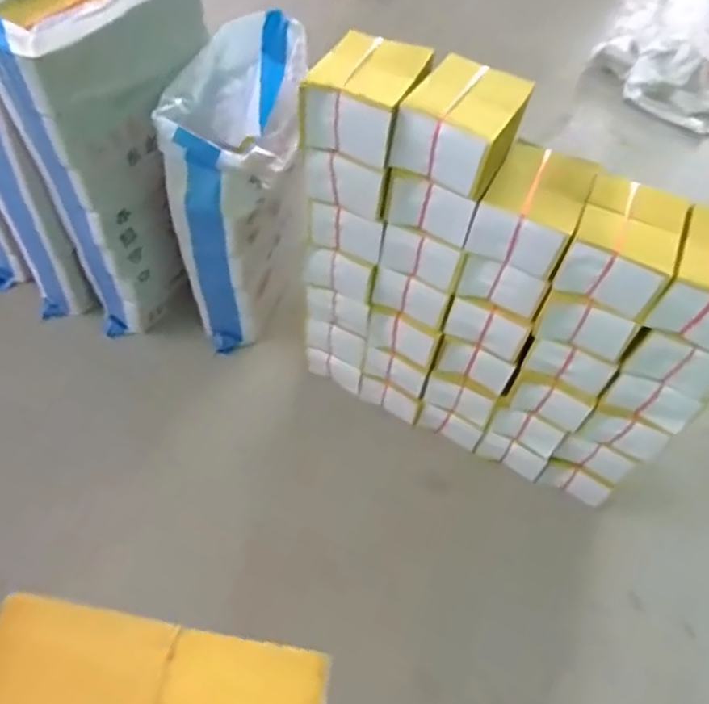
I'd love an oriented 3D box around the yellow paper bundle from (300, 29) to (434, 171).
[{"bbox_3d":[0.022,-0.444,1.072,0.168,0.123,0.190,21,55,8],"label":"yellow paper bundle"}]

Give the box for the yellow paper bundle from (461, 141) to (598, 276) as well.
[{"bbox_3d":[0.322,-0.265,1.113,0.160,0.122,0.213,25,56,11],"label":"yellow paper bundle"}]

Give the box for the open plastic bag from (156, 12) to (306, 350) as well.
[{"bbox_3d":[-0.277,-0.382,1.463,0.273,0.600,0.449,7,54,-2],"label":"open plastic bag"}]

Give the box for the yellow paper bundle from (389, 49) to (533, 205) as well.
[{"bbox_3d":[0.183,-0.389,1.055,0.164,0.129,0.216,25,56,10],"label":"yellow paper bundle"}]

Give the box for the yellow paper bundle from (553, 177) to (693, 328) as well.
[{"bbox_3d":[0.461,-0.188,1.065,0.160,0.106,0.208,24,56,10],"label":"yellow paper bundle"}]

